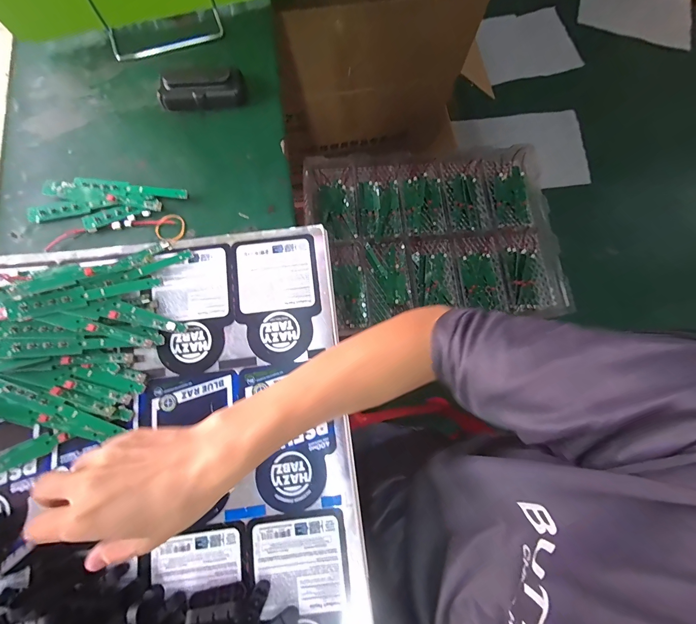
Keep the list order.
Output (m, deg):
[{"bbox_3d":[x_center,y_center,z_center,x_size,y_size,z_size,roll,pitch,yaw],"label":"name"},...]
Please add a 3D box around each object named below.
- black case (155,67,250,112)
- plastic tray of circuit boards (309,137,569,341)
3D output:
[{"bbox_3d":[-0.187,-0.285,0.415,0.105,0.022,0.043,-11,78,-6],"label":"black case"},{"bbox_3d":[0.187,-0.175,0.741,0.532,0.041,0.453,-7,77,-3],"label":"plastic tray of circuit boards"}]

